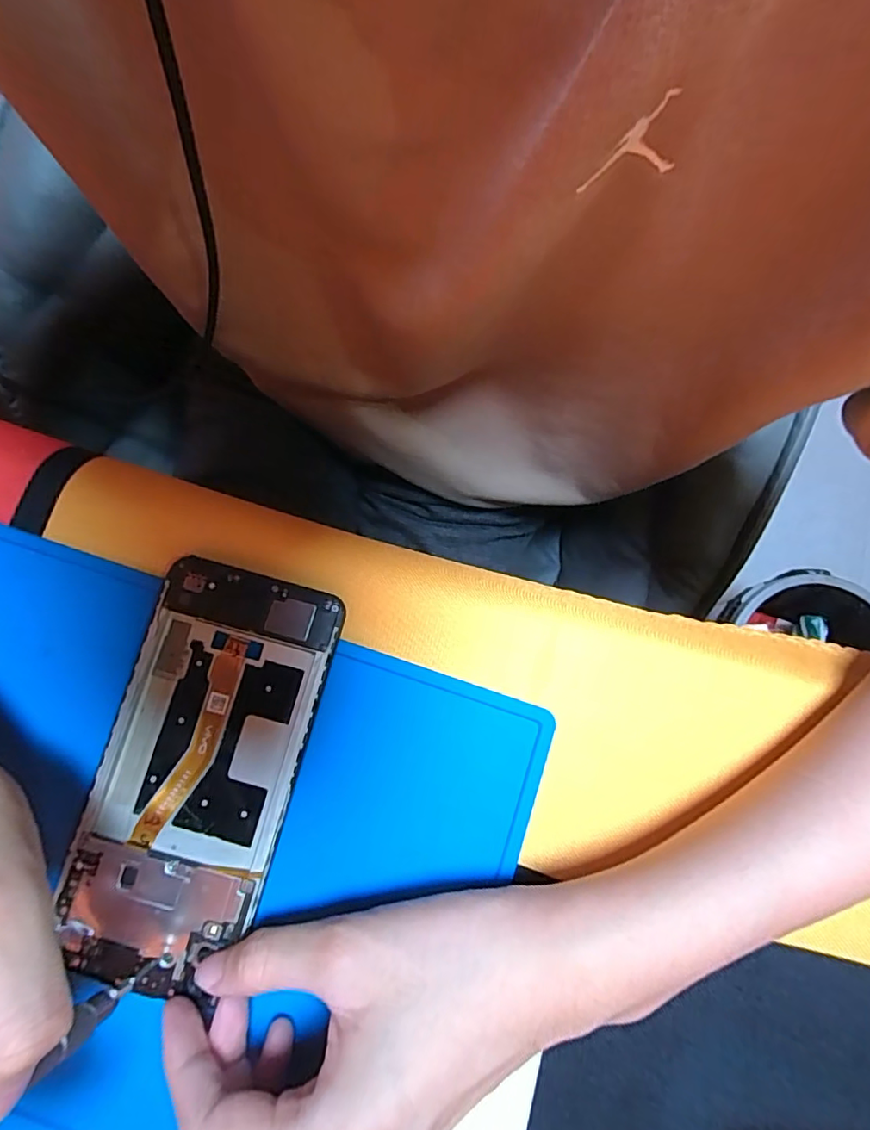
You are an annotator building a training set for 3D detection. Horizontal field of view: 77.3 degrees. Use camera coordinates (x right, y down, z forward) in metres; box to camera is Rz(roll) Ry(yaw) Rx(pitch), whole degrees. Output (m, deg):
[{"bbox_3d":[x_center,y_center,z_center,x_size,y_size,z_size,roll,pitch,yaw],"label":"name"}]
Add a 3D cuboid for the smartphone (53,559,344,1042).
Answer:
[{"bbox_3d":[-0.088,0.074,0.203,0.070,0.006,0.147,16,81,1],"label":"smartphone"}]

